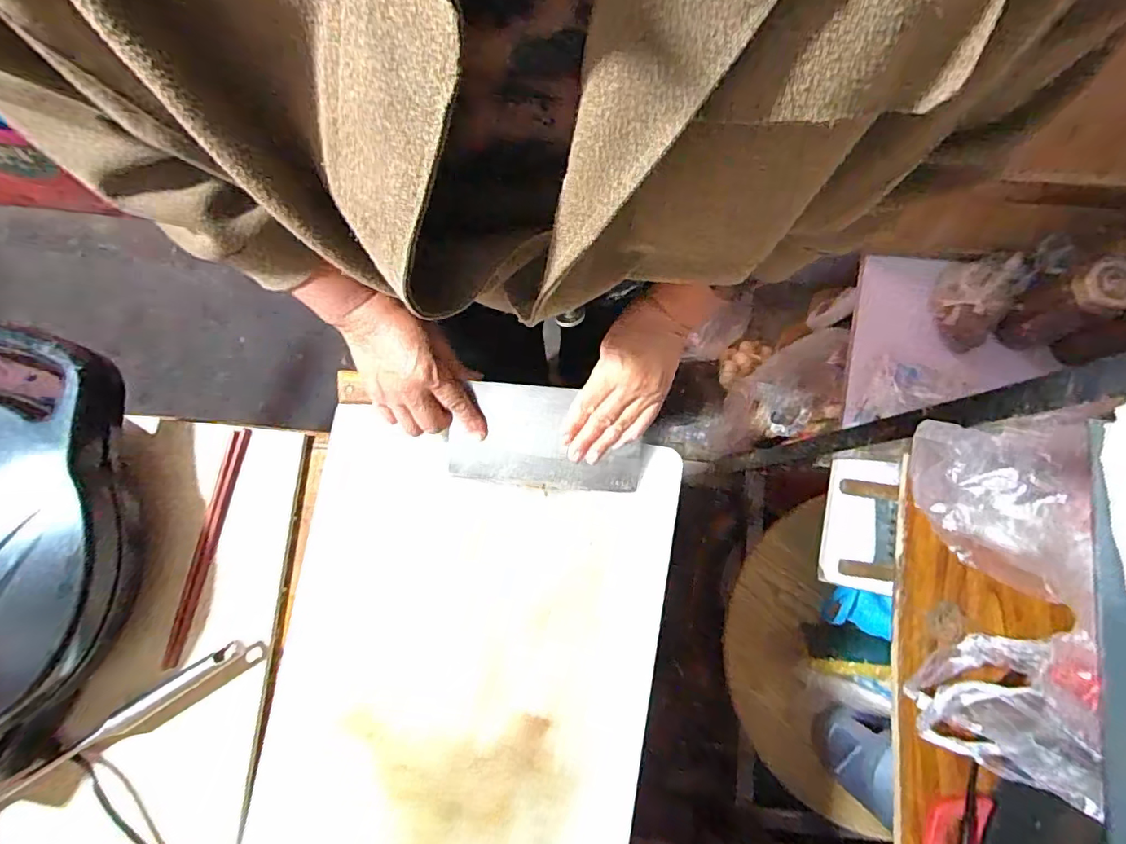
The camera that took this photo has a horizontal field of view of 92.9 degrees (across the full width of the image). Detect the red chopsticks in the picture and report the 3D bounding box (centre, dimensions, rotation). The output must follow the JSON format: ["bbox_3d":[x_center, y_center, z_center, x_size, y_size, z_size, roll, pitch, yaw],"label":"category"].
[{"bbox_3d":[-0.360,0.125,0.539,0.019,0.015,0.236,14,79,3],"label":"red chopsticks"}]

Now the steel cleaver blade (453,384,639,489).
[{"bbox_3d":[-0.016,0.015,0.525,0.182,0.008,0.098,5,100,1],"label":"steel cleaver blade"}]

